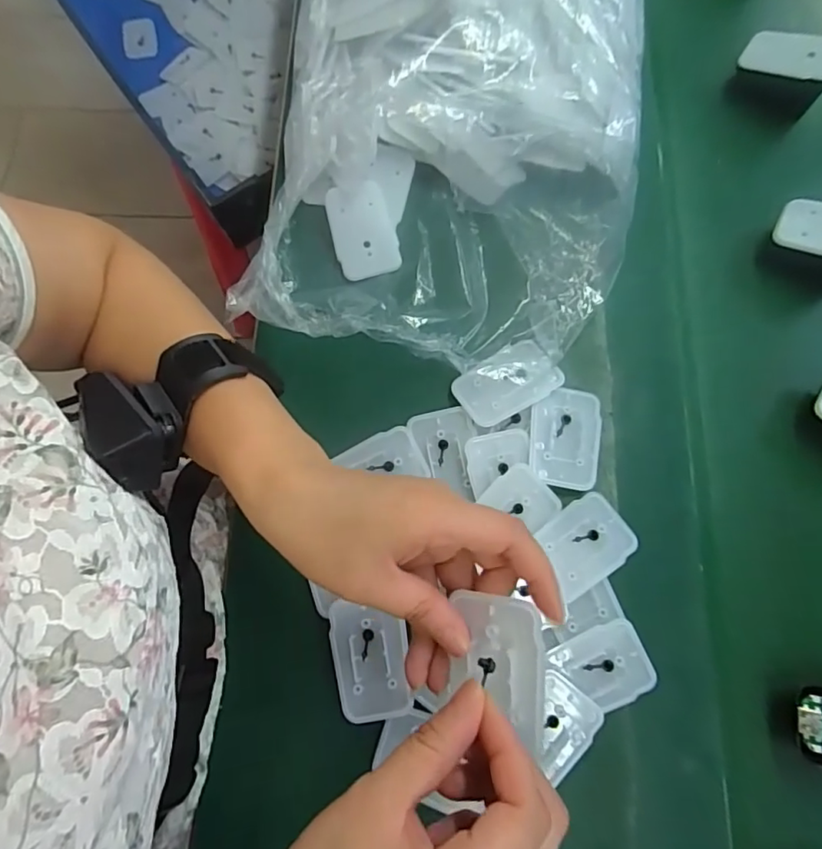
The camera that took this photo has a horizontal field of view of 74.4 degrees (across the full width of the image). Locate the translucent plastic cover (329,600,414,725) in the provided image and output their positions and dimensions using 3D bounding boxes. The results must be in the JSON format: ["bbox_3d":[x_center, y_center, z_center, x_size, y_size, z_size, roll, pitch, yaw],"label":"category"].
[{"bbox_3d":[-0.025,0.141,0.323,0.041,0.005,0.066,-10,73,-2],"label":"translucent plastic cover"}]

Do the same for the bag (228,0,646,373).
[{"bbox_3d":[0.034,-0.209,0.389,0.273,0.085,0.341,7,73,3],"label":"bag"}]

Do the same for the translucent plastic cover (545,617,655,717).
[{"bbox_3d":[0.112,0.142,0.314,0.053,0.004,0.043,-25,74,-7],"label":"translucent plastic cover"}]

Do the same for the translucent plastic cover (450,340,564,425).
[{"bbox_3d":[0.064,-0.028,0.363,0.065,0.007,0.041,-30,75,-8],"label":"translucent plastic cover"}]

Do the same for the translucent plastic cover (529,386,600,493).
[{"bbox_3d":[0.100,0.008,0.353,0.043,0.014,0.066,11,73,4],"label":"translucent plastic cover"}]

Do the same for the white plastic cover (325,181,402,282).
[{"bbox_3d":[-0.036,-0.142,0.400,0.045,0.005,0.068,-15,95,-3],"label":"white plastic cover"}]

